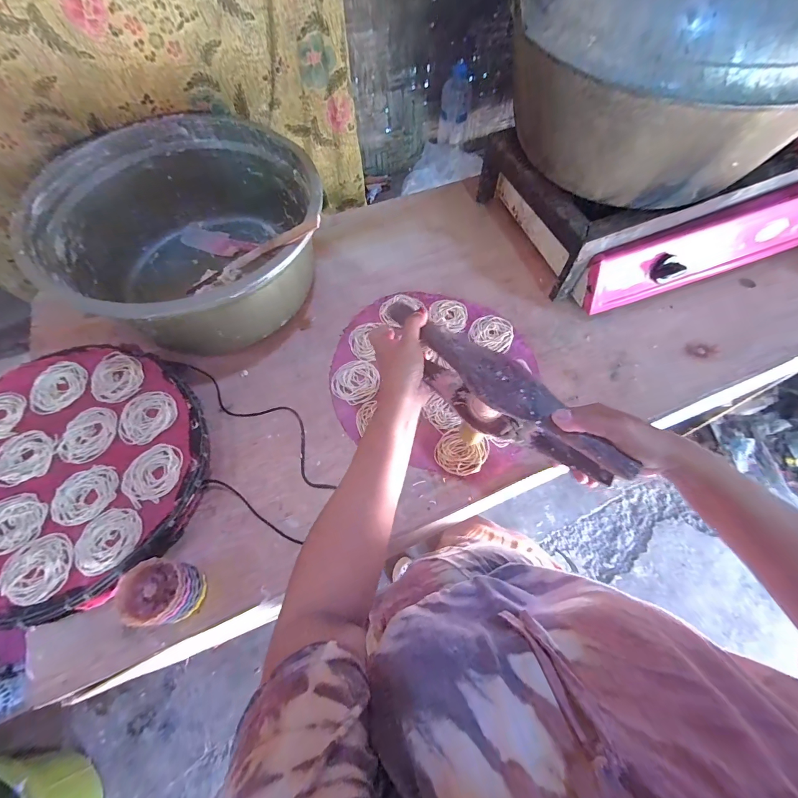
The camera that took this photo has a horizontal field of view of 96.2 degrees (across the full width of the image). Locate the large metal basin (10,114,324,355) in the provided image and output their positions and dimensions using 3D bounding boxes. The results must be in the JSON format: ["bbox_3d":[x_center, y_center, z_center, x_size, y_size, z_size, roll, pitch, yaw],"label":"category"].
[{"bbox_3d":[-0.330,-0.266,0.598,0.377,0.173,0.377,0,65,-1],"label":"large metal basin"}]

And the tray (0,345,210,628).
[{"bbox_3d":[-0.447,0.093,0.486,0.349,0.054,0.347,0,65,-1],"label":"tray"}]

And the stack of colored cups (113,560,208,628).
[{"bbox_3d":[-0.264,0.220,0.413,0.064,0.086,0.060,6,65,2],"label":"stack of colored cups"}]

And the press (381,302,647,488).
[{"bbox_3d":[0.107,-0.006,0.412,0.303,0.078,0.052,38,70,14],"label":"press"}]

